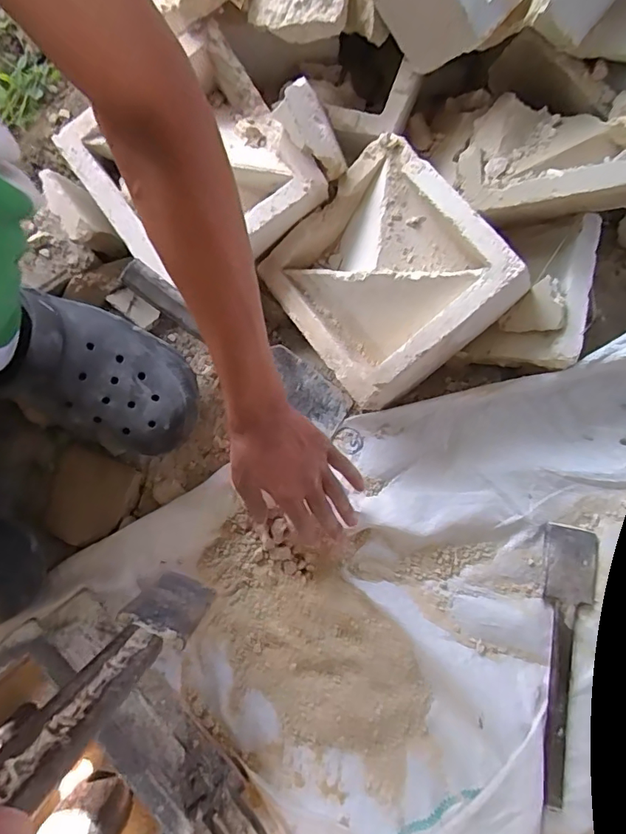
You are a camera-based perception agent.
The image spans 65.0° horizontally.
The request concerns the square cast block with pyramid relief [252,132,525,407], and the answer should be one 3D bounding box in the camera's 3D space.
[{"bbox_3d":[0.075,-0.142,0.505,0.196,0.062,0.200,-42,74,21],"label":"square cast block with pyramid relief"}]

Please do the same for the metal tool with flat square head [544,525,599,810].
[{"bbox_3d":[0.266,0.257,0.520,0.056,0.013,0.271,10,79,1],"label":"metal tool with flat square head"}]

